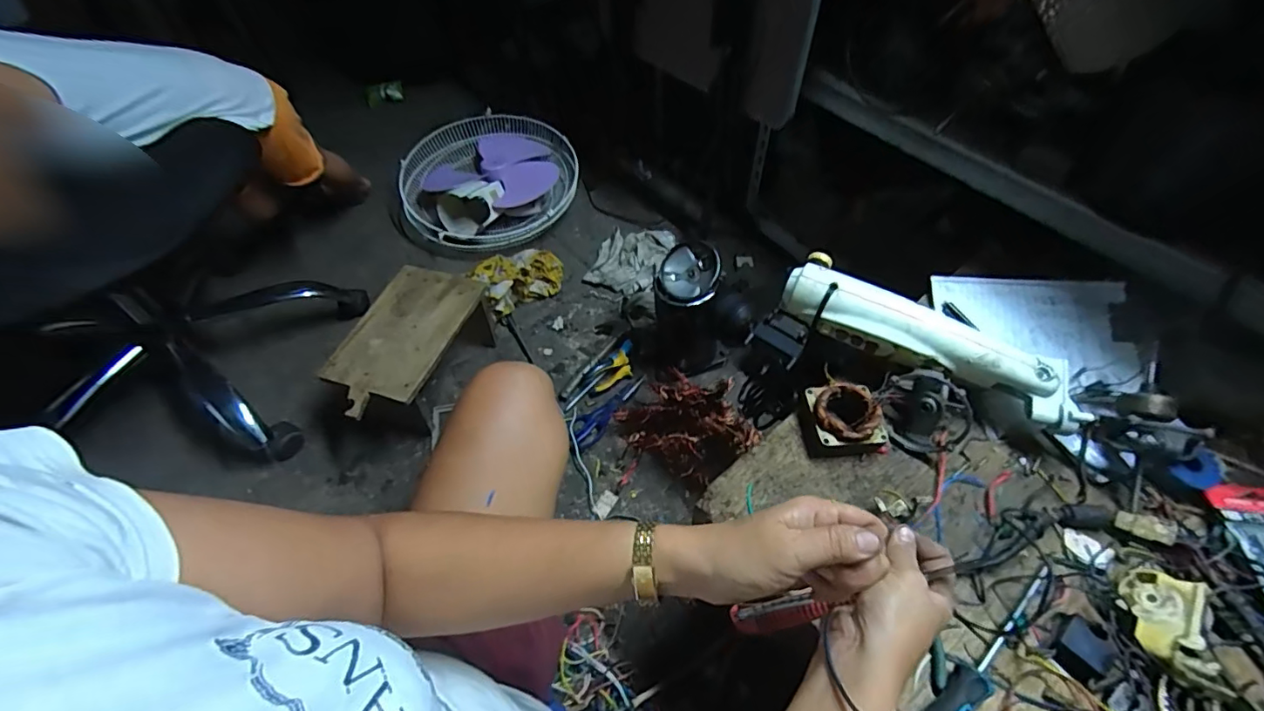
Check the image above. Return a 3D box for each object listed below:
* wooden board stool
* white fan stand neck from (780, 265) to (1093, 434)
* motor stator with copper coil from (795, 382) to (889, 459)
[{"bbox_3d":[-0.402,0.008,0.976,0.183,0.148,0.314,12,53,10],"label":"wooden board stool"},{"bbox_3d":[0.332,-0.018,0.602,0.329,0.050,0.060,25,57,20],"label":"white fan stand neck"},{"bbox_3d":[0.239,0.072,0.604,0.082,0.051,0.075,-2,52,0],"label":"motor stator with copper coil"}]

